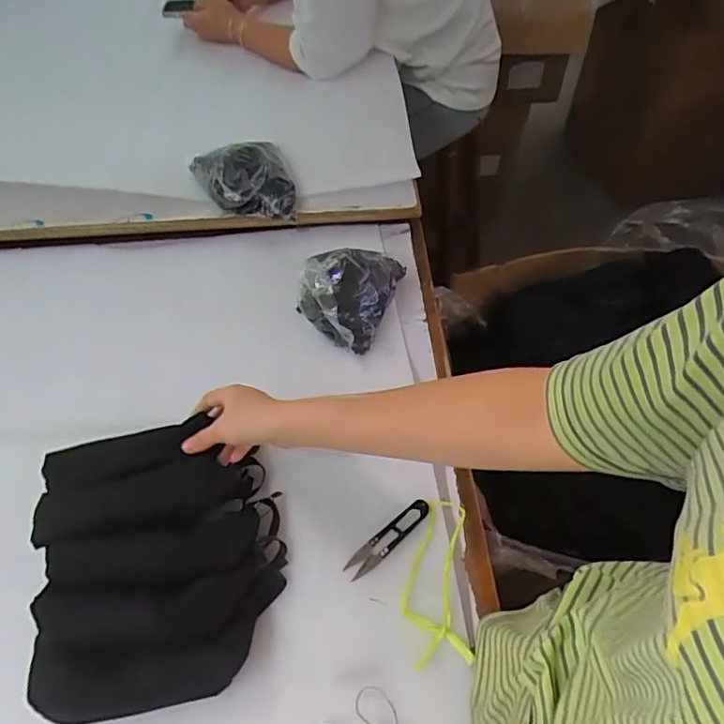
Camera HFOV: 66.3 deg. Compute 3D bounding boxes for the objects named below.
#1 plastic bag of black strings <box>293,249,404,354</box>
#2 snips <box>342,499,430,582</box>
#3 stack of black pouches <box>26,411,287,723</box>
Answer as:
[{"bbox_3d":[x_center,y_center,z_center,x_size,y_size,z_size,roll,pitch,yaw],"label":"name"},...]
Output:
[{"bbox_3d":[-0.011,-0.095,0.729,0.101,0.093,0.151,19,55,15],"label":"plastic bag of black strings"},{"bbox_3d":[0.026,0.173,0.548,0.103,0.005,0.021,-39,62,-19],"label":"snips"},{"bbox_3d":[-0.185,0.178,0.520,0.209,0.069,0.242,-9,53,-9],"label":"stack of black pouches"}]

